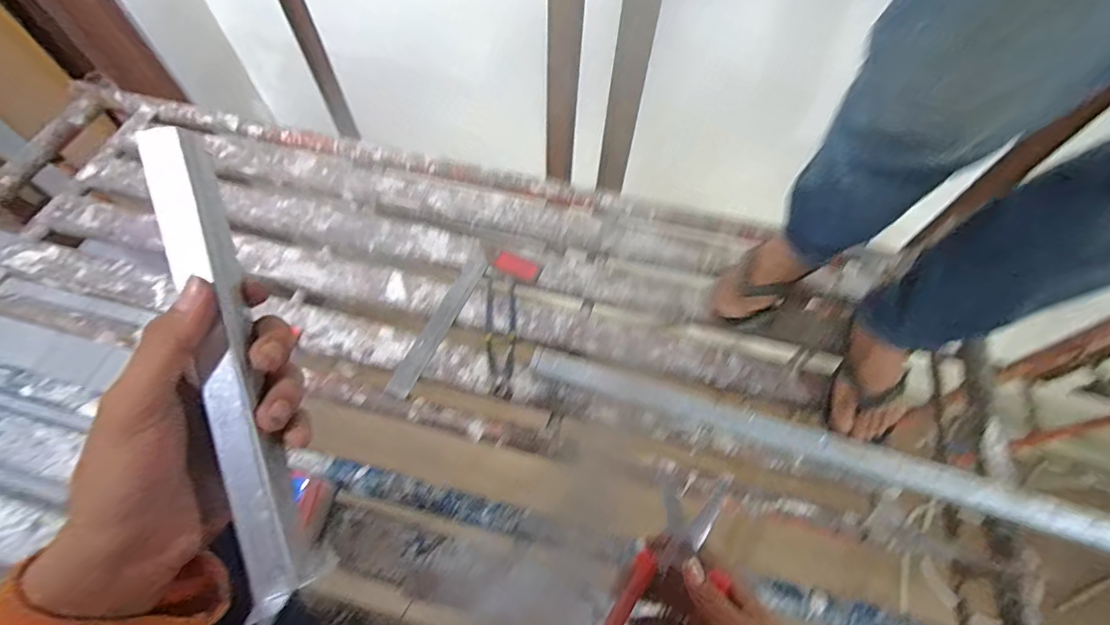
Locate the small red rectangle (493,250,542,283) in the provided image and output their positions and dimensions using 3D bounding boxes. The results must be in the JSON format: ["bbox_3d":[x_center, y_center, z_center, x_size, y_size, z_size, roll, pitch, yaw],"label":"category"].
[{"bbox_3d":[-0.065,-0.080,0.852,0.078,0.009,0.040,23,64,9],"label":"small red rectangle"}]

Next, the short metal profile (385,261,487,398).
[{"bbox_3d":[-0.187,0.016,0.789,0.038,0.014,0.265,23,64,9],"label":"short metal profile"}]

